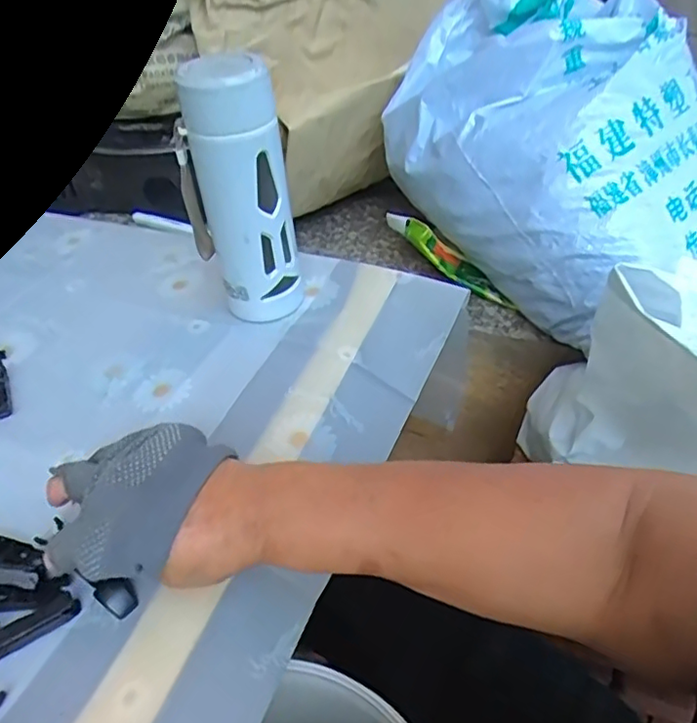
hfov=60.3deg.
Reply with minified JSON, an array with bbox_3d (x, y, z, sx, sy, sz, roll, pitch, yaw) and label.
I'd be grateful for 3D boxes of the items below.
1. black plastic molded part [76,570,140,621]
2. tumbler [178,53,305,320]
[{"bbox_3d":[-0.140,0.140,0.361,0.027,0.007,0.017,23,50,26],"label":"black plastic molded part"},{"bbox_3d":[-0.089,-0.133,0.500,0.068,0.213,0.058,25,51,28],"label":"tumbler"}]

